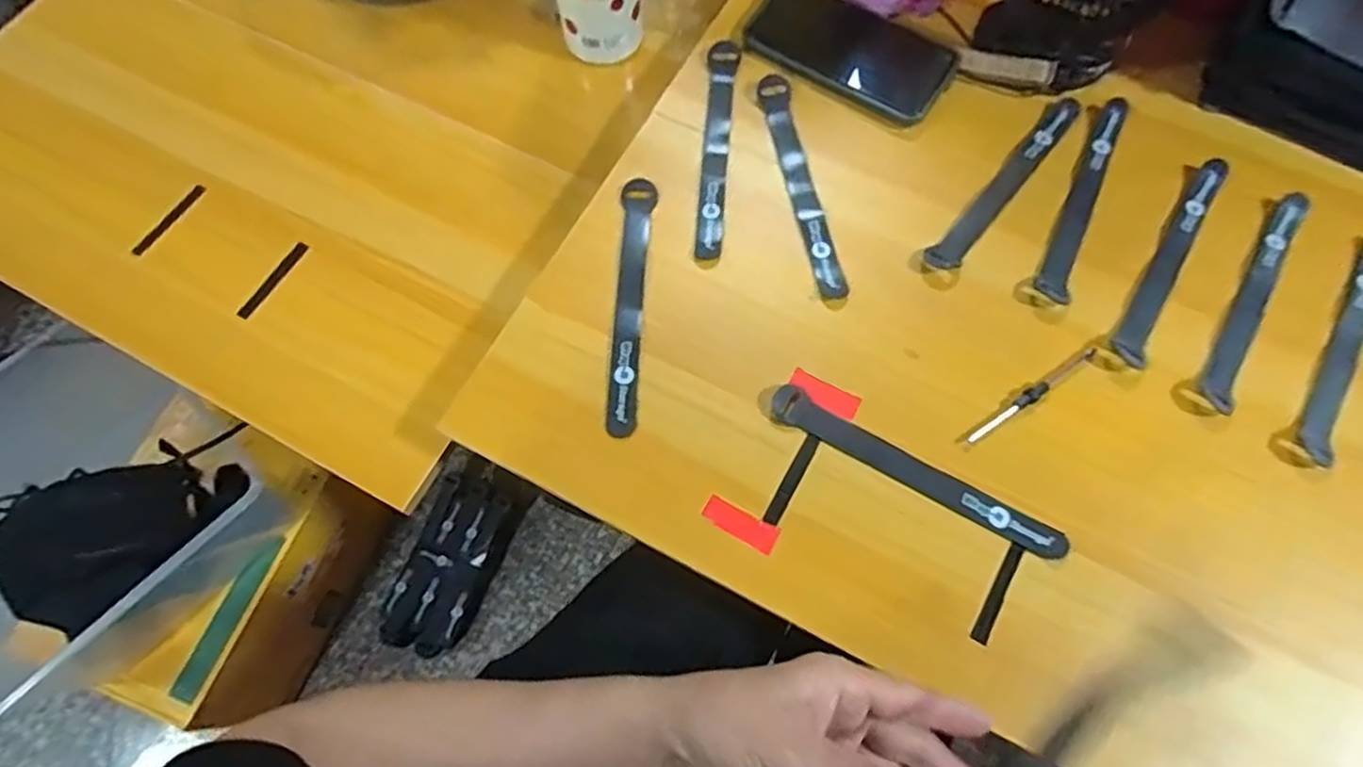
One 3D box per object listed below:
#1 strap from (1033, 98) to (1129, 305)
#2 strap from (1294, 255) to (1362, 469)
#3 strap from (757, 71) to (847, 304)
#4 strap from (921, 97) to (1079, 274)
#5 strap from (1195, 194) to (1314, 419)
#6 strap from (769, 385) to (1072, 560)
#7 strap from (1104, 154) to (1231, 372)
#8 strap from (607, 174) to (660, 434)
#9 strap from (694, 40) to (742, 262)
[{"bbox_3d":[0.298,-0.140,0.538,0.024,0.004,0.190,23,71,9],"label":"strap"},{"bbox_3d":[0.451,-0.027,0.491,0.024,0.010,0.189,31,72,12],"label":"strap"},{"bbox_3d":[0.089,-0.153,0.547,0.025,0.006,0.200,-8,69,-5],"label":"strap"},{"bbox_3d":[0.245,-0.153,0.546,0.023,0.004,0.193,39,74,14],"label":"strap"},{"bbox_3d":[0.400,-0.061,0.508,0.022,0.009,0.193,31,72,12],"label":"strap"},{"bbox_3d":[0.148,0.056,0.464,0.194,0.005,0.024,27,71,12],"label":"strap"},{"bbox_3d":[0.351,-0.089,0.519,0.024,0.009,0.190,33,72,13],"label":"strap"},{"bbox_3d":[-0.035,-0.059,0.511,0.023,0.004,0.200,4,66,-3],"label":"strap"},{"bbox_3d":[0.028,-0.184,0.561,0.025,0.007,0.202,4,67,0],"label":"strap"}]

